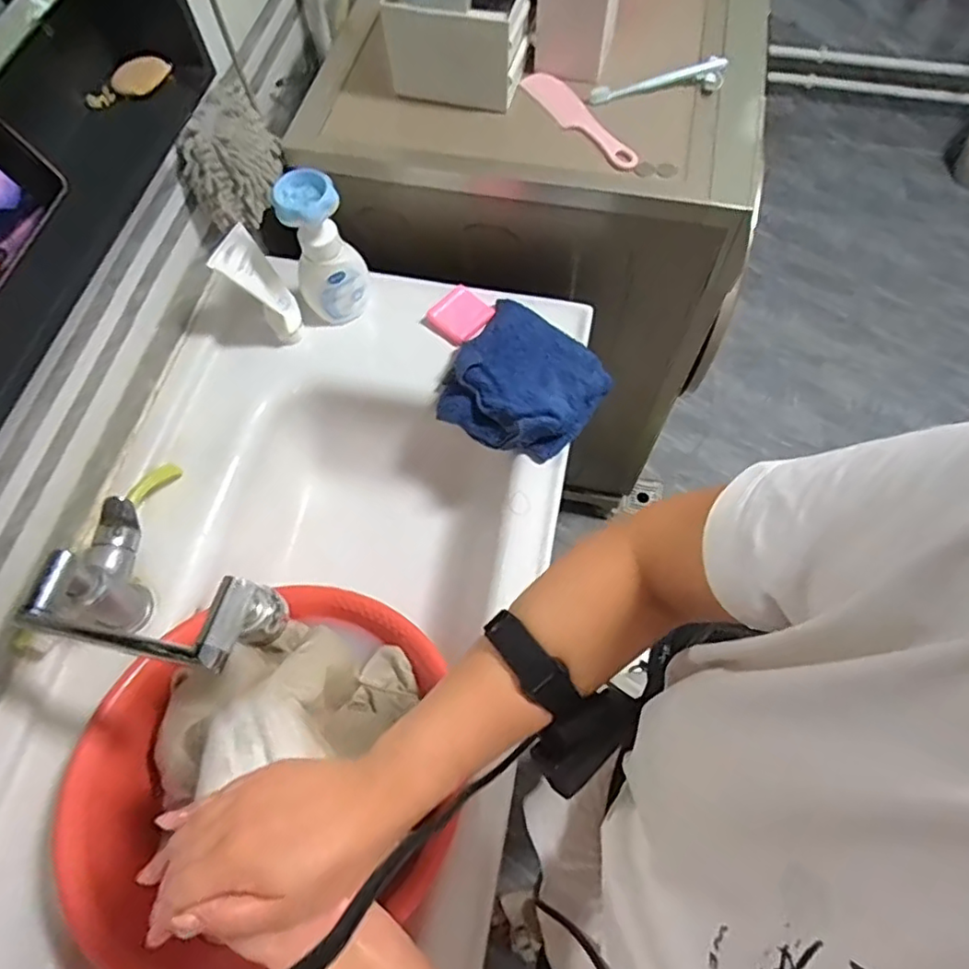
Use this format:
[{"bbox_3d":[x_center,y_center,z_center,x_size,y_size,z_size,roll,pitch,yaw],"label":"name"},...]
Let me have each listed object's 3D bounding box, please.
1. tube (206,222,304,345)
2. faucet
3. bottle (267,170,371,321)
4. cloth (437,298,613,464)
[{"bbox_3d":[-0.275,-0.242,0.767,0.034,0.155,0.052,18,65,33],"label":"tube"},{"bbox_3d":[-0.302,0.117,0.586,0.245,0.200,0.123,23,68,12],"label":"faucet"},{"bbox_3d":[-0.199,-0.288,0.772,0.085,0.199,0.064,-18,66,-7],"label":"bottle"},{"bbox_3d":[0.051,-0.131,0.772,0.186,0.046,0.184,32,70,15],"label":"cloth"}]

